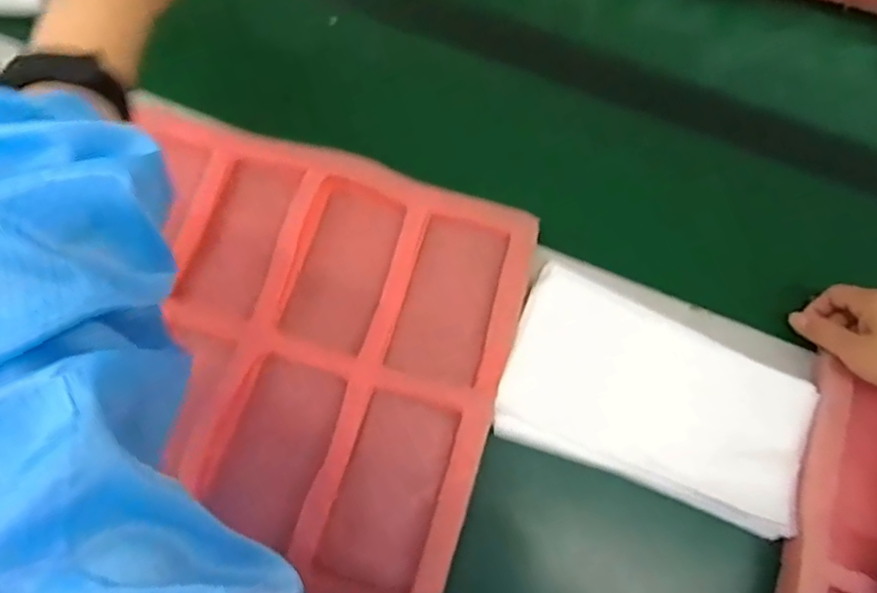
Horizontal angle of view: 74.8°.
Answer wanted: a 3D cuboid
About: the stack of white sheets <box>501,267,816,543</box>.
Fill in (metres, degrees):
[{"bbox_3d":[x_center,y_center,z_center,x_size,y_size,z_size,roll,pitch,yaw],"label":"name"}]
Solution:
[{"bbox_3d":[0.169,0.076,0.451,0.225,0.019,0.140,21,72,5],"label":"stack of white sheets"}]

